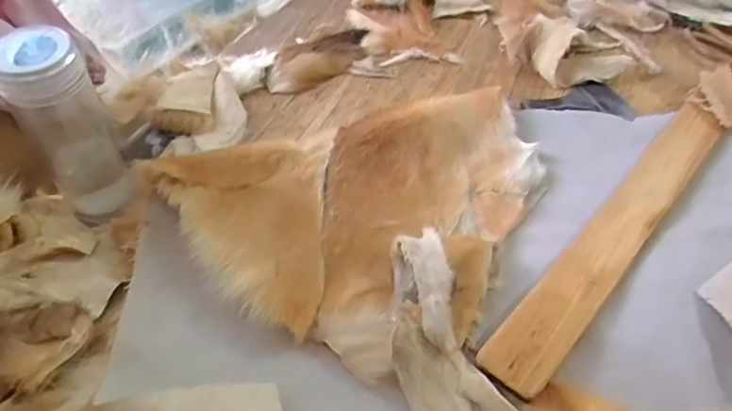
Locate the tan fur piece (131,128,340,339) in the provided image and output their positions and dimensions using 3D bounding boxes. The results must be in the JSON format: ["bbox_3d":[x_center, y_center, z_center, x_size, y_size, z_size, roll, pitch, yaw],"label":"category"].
[{"bbox_3d":[-0.075,0.003,0.487,0.161,0.030,0.196,-32,57,-24],"label":"tan fur piece"}]

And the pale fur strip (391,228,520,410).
[{"bbox_3d":[0.058,0.109,0.422,0.074,0.023,0.195,-16,52,-14],"label":"pale fur strip"}]

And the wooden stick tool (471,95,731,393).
[{"bbox_3d":[0.243,0.019,0.512,0.052,0.015,0.408,38,59,21],"label":"wooden stick tool"}]

